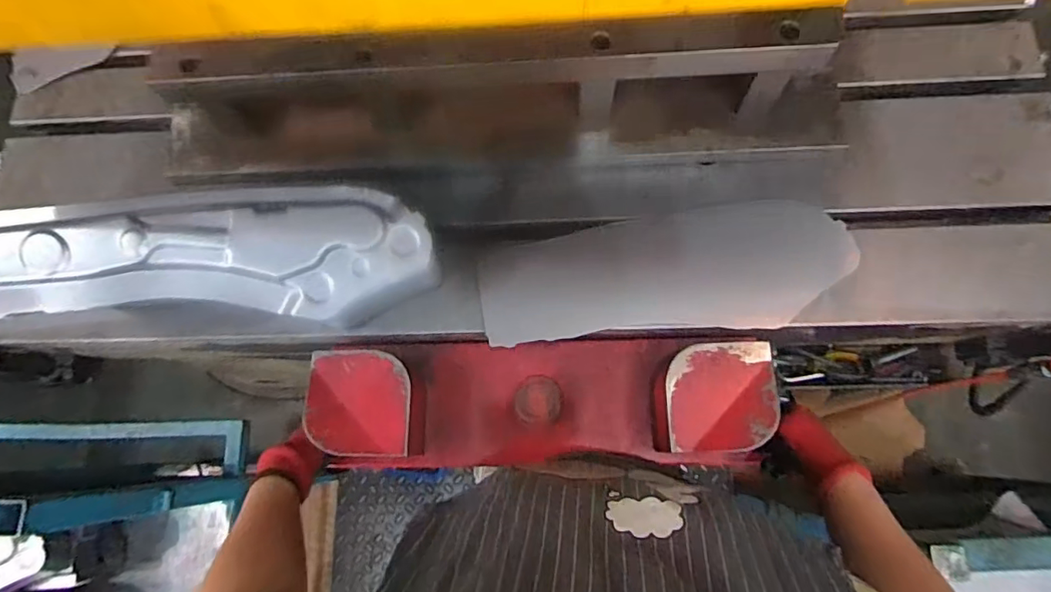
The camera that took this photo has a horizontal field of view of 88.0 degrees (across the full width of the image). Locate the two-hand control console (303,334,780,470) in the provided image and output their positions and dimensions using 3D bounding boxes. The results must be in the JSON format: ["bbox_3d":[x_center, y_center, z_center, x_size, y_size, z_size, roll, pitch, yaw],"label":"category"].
[{"bbox_3d":[0.015,0.121,0.648,0.510,0.101,0.142,-3,75,6],"label":"two-hand control console"}]

